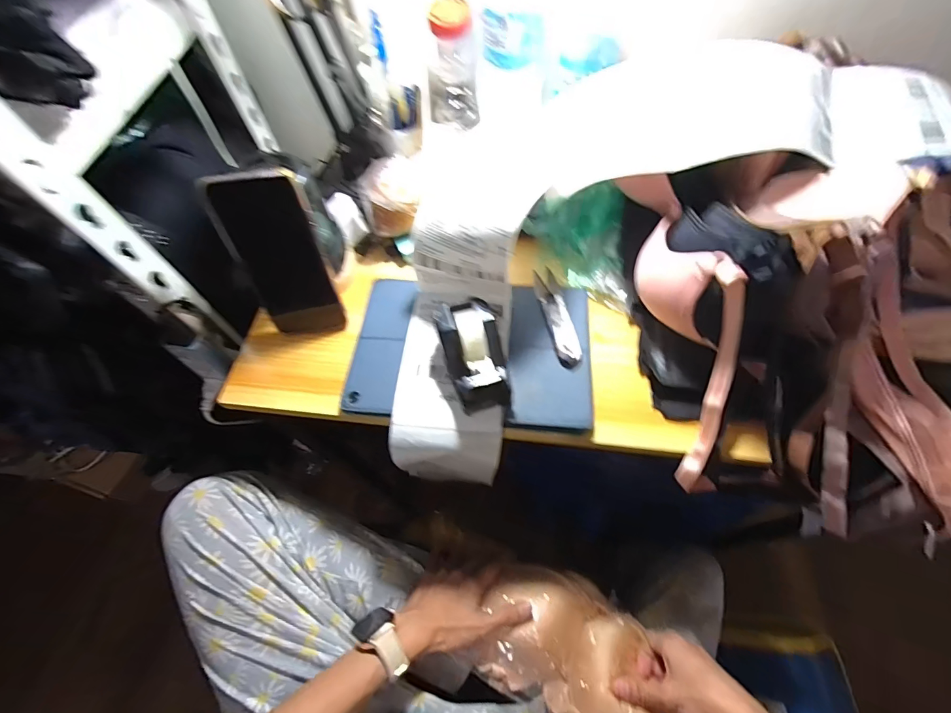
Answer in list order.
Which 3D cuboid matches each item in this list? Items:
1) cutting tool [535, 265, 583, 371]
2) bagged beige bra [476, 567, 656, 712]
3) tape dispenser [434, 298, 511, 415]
[{"bbox_3d":[0.084,-0.046,0.422,0.027,0.012,0.122,-7,62,-2],"label":"cutting tool"},{"bbox_3d":[0.119,0.319,0.424,0.242,0.052,0.126,25,66,14],"label":"bagged beige bra"},{"bbox_3d":[-0.001,-0.003,0.375,0.050,0.057,0.096,-16,63,-7],"label":"tape dispenser"}]

